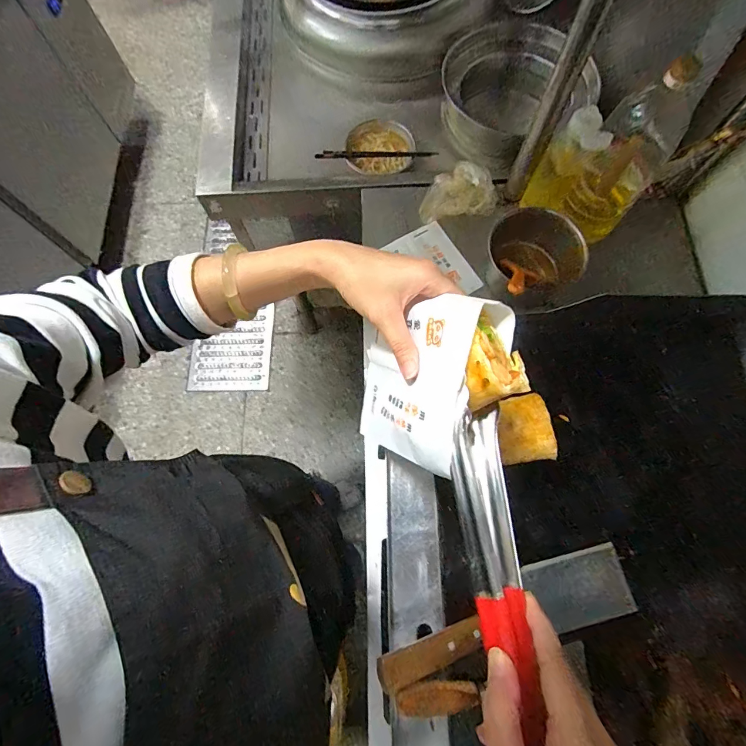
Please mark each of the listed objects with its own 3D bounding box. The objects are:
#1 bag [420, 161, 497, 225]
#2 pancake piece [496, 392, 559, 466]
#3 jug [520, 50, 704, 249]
[{"bbox_3d":[0.148,-0.327,0.759,0.144,0.050,0.101,-23,74,-7],"label":"bag"},{"bbox_3d":[0.170,0.063,0.466,0.065,0.035,0.075,-8,73,-2],"label":"pancake piece"},{"bbox_3d":[0.351,-0.330,0.614,0.157,0.250,0.099,37,77,11],"label":"jug"}]

